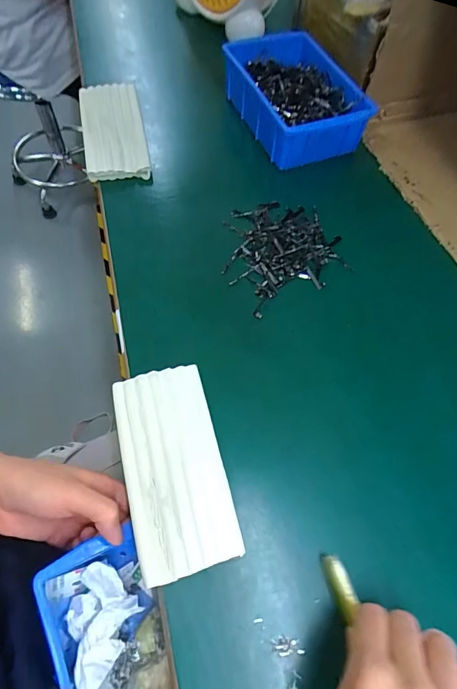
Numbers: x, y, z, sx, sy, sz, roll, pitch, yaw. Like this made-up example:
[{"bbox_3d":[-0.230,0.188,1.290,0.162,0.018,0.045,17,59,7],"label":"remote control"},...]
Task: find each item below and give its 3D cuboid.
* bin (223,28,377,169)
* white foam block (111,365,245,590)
[{"bbox_3d":[0.083,-0.327,0.527,0.137,0.061,0.201,-22,66,-13],"label":"bin"},{"bbox_3d":[-0.046,0.097,0.329,0.077,0.020,0.163,-13,64,-9],"label":"white foam block"}]

